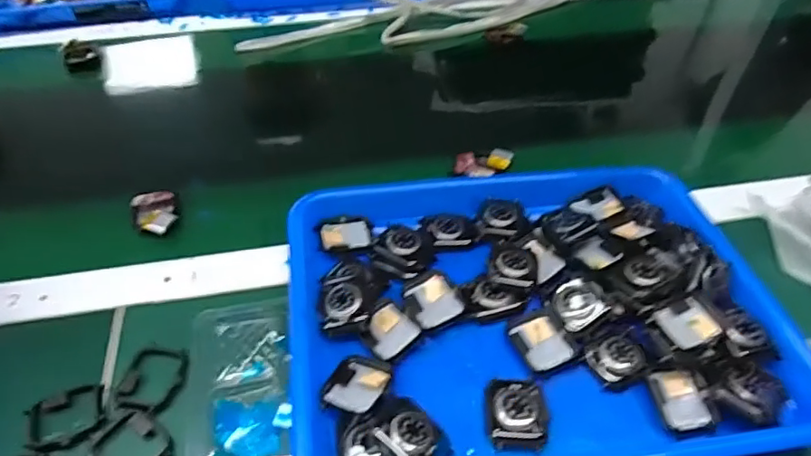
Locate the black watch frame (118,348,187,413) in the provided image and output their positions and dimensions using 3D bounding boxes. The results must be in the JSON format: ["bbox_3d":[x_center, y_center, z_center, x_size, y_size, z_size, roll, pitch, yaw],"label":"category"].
[{"bbox_3d":[-0.167,0.100,0.367,0.040,0.004,0.043,4,48,4],"label":"black watch frame"}]

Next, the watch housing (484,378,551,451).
[{"bbox_3d":[0.068,0.111,0.335,0.037,0.007,0.043,0,47,0],"label":"watch housing"}]

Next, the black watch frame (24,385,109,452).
[{"bbox_3d":[-0.215,0.121,0.350,0.047,0.004,0.039,-16,49,-14],"label":"black watch frame"}]

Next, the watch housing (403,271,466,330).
[{"bbox_3d":[0.020,0.050,0.388,0.033,0.008,0.040,-17,49,-14],"label":"watch housing"}]

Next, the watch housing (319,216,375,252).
[{"bbox_3d":[-0.046,0.005,0.434,0.040,0.011,0.033,-3,47,-2],"label":"watch housing"}]

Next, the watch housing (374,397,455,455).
[{"bbox_3d":[0.002,0.120,0.317,0.036,0.011,0.043,-26,63,-38],"label":"watch housing"}]

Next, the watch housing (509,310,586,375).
[{"bbox_3d":[0.091,0.075,0.371,0.036,0.007,0.043,-18,50,-15],"label":"watch housing"}]

